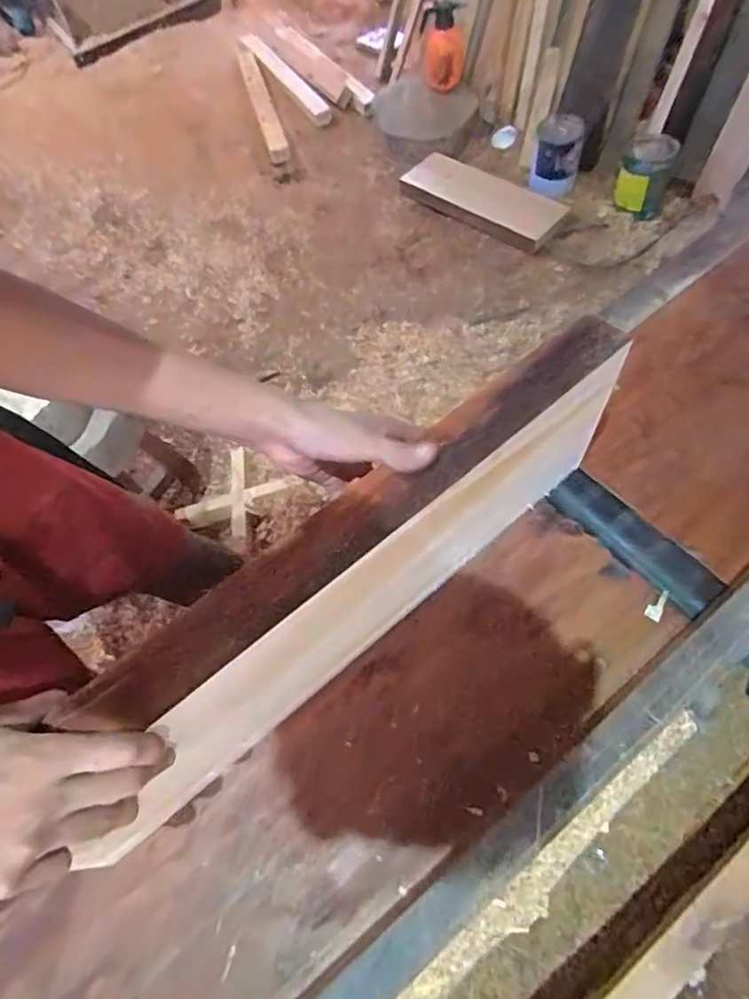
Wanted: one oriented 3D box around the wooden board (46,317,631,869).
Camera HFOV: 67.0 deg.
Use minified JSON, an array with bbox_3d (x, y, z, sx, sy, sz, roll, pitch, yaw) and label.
[{"bbox_3d":[-0.014,0.062,0.484,0.553,0.170,0.059,-37,64,-15],"label":"wooden board"}]

